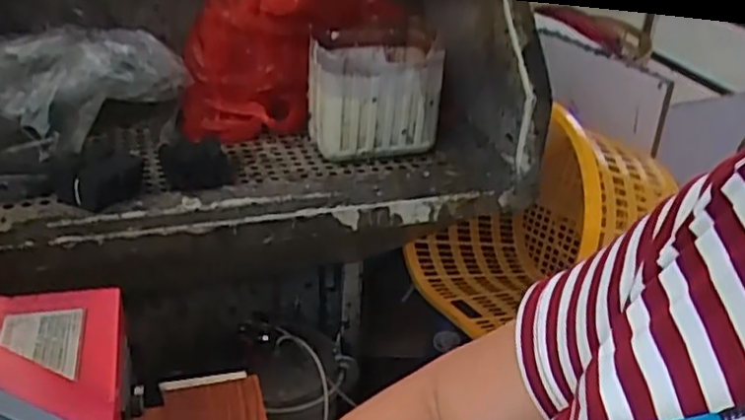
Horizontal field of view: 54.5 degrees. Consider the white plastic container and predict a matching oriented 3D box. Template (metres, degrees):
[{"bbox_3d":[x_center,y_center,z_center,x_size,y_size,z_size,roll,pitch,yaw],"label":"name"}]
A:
[{"bbox_3d":[0.001,-0.199,1.182,0.210,0.180,0.181,2,30,-3],"label":"white plastic container"}]

